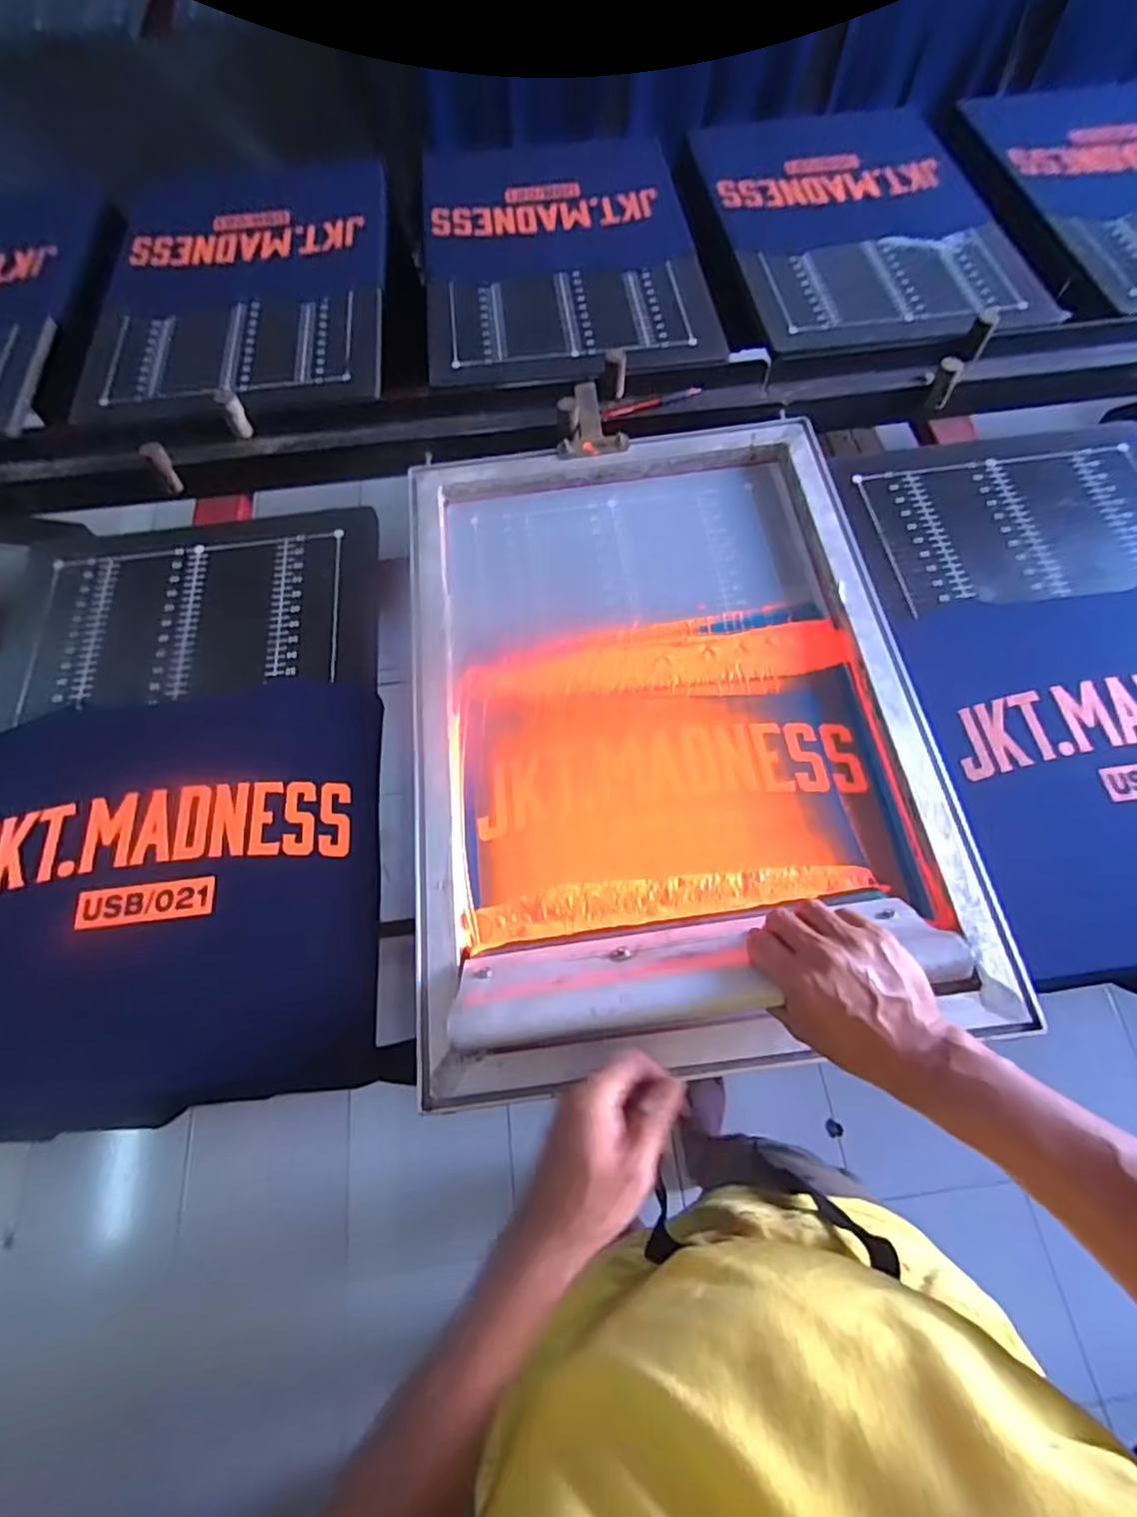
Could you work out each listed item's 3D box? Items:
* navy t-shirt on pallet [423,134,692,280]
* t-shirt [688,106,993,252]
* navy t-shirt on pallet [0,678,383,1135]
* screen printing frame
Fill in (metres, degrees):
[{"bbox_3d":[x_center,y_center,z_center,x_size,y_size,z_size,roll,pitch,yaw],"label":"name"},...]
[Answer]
[{"bbox_3d":[-0.028,-0.893,1.040,0.403,0.036,0.416,-5,66,-1],"label":"navy t-shirt on pallet"},{"bbox_3d":[0.423,-0.921,1.022,0.391,0.021,0.339,-6,66,-1],"label":"t-shirt"},{"bbox_3d":[-0.372,0.114,0.590,0.397,0.032,0.374,-7,66,-2],"label":"navy t-shirt on pallet"},{"bbox_3d":[0.085,-0.060,0.613,0.457,0.049,0.631,-7,67,-1],"label":"screen printing frame"}]

